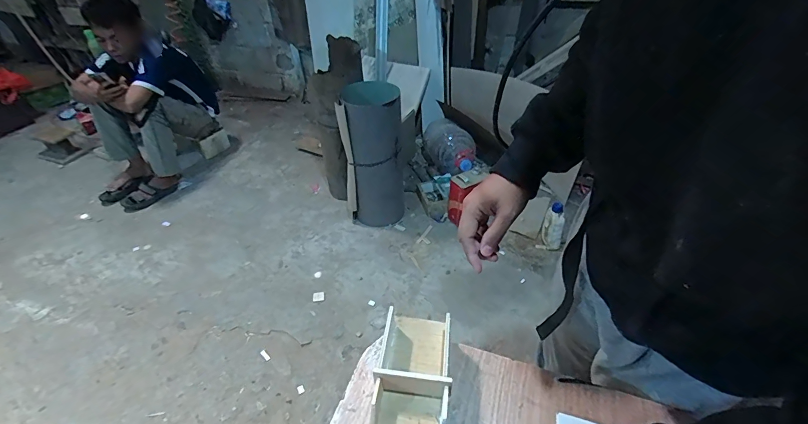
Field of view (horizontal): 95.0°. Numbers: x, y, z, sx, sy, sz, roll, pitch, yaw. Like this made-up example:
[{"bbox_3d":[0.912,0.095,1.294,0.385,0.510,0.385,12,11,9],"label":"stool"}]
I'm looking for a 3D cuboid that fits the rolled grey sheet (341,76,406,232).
[{"bbox_3d":[-0.124,-0.255,1.710,0.283,0.609,0.252,-3,40,-1],"label":"rolled grey sheet"}]

